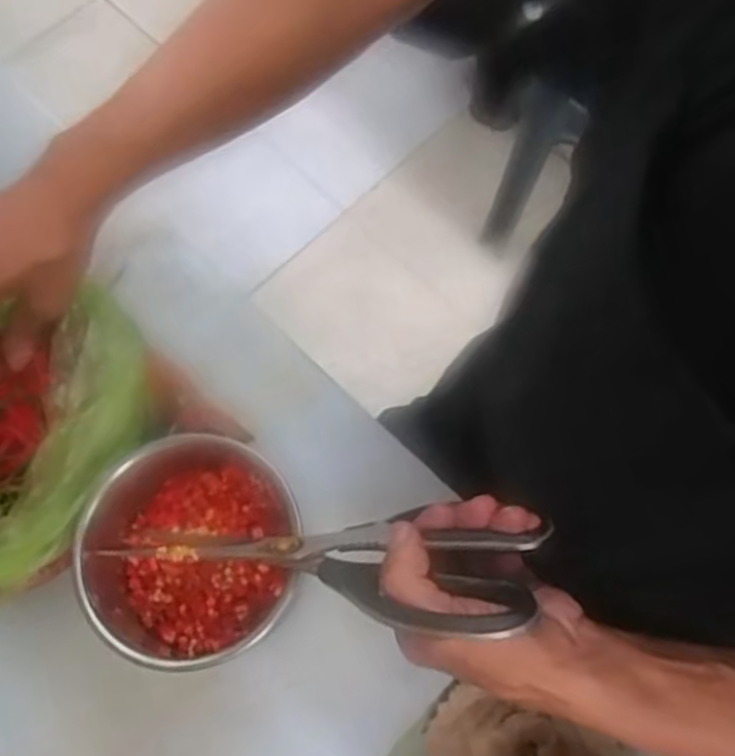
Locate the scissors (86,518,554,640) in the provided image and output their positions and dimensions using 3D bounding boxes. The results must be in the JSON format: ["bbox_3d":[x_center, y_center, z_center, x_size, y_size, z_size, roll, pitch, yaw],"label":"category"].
[{"bbox_3d":[-0.035,0.091,0.406,0.244,0.055,0.053,2,69,27],"label":"scissors"}]

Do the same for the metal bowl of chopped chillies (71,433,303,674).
[{"bbox_3d":[-0.107,0.103,0.464,0.119,0.088,0.118,0,70,1],"label":"metal bowl of chopped chillies"}]

